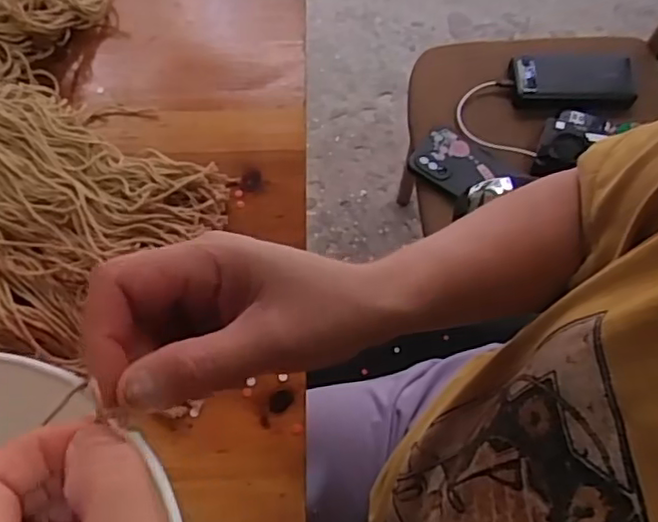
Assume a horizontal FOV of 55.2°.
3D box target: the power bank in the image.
[{"bbox_3d":[0.320,-0.239,0.817,0.160,0.022,0.075,0,66,-2],"label":"power bank"}]

